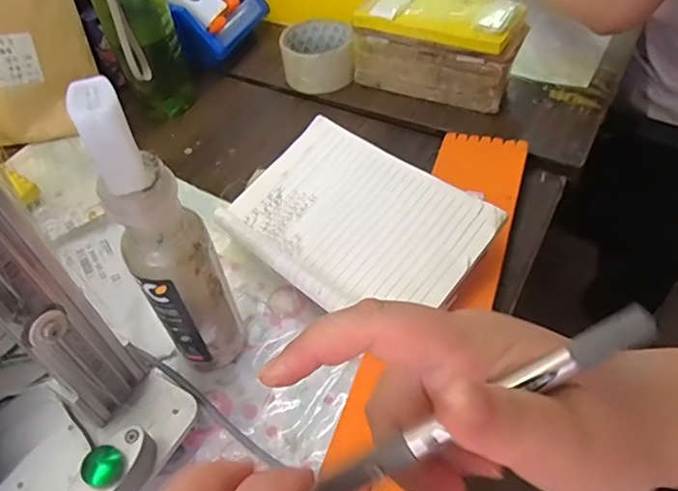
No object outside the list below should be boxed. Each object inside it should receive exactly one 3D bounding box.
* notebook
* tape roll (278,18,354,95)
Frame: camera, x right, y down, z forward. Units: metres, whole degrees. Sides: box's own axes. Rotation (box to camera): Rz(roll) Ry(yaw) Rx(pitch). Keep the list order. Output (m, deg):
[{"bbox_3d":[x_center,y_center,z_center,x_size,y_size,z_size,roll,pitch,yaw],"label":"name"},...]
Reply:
[{"bbox_3d":[0.013,-0.021,0.444,0.195,0.017,0.141,34,70,23],"label":"notebook"},{"bbox_3d":[-0.024,-0.214,0.616,0.079,0.051,0.084,-3,50,4],"label":"tape roll"}]

